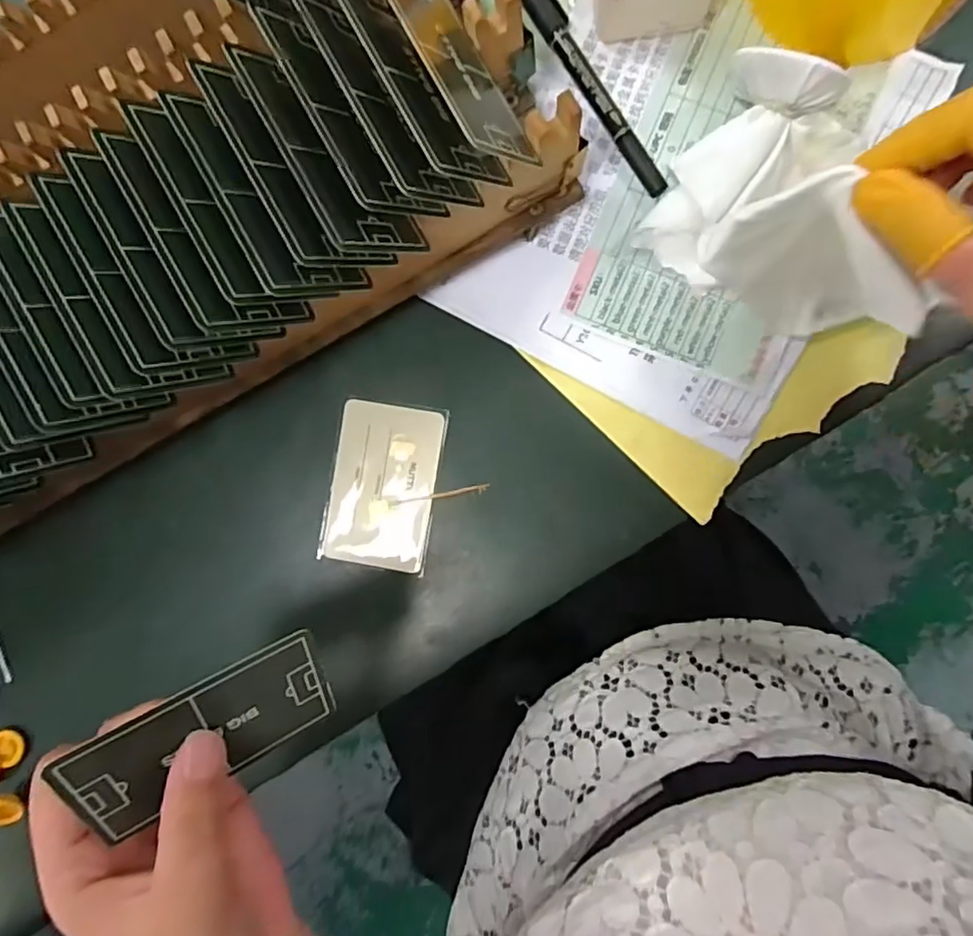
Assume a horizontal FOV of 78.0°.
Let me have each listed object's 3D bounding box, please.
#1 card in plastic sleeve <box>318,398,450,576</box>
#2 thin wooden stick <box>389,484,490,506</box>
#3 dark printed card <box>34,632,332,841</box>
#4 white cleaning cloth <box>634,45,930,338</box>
[{"bbox_3d":[-0.055,0.010,0.316,0.056,0.004,0.086,10,92,5],"label":"card in plastic sleeve"},{"bbox_3d":[-0.025,0.015,0.315,0.053,0.004,0.004,-10,90,5],"label":"thin wooden stick"},{"bbox_3d":[-0.097,0.093,0.213,0.082,0.008,0.054,-24,133,-27],"label":"dark printed card"},{"bbox_3d":[0.134,-0.119,0.255,0.103,0.079,0.096,26,93,4],"label":"white cleaning cloth"}]

